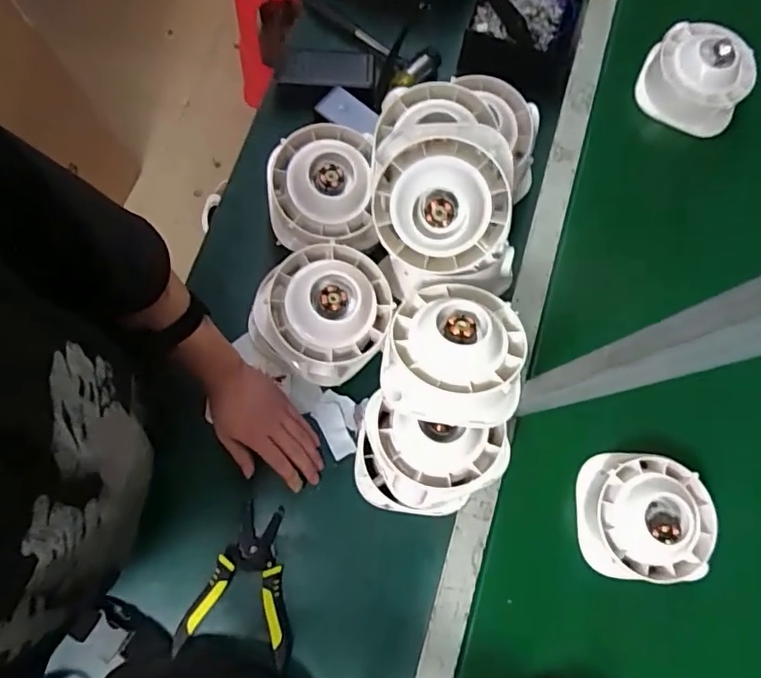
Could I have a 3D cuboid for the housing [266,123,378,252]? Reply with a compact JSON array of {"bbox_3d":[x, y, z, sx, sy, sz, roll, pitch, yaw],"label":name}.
[{"bbox_3d":[-0.070,-0.167,0.618,0.125,0.072,0.134,-4,76,-3],"label":"housing"}]

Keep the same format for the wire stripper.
[{"bbox_3d":[-0.143,0.263,0.587,0.115,0.025,0.152,12,76,1],"label":"wire stripper"}]

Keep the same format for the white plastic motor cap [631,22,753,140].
[{"bbox_3d":[0.437,-0.361,0.743,0.142,0.079,0.108,39,78,8],"label":"white plastic motor cap"}]

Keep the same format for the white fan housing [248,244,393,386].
[{"bbox_3d":[-0.062,-0.028,0.605,0.141,0.113,0.139,0,76,-1],"label":"white fan housing"}]

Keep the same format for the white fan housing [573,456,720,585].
[{"bbox_3d":[0.295,0.196,0.595,0.141,0.062,0.141,1,76,13],"label":"white fan housing"}]

